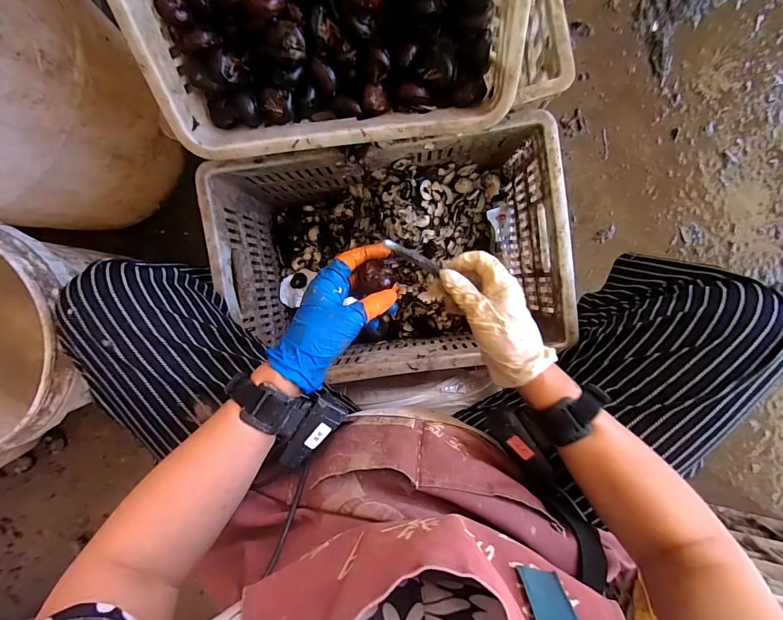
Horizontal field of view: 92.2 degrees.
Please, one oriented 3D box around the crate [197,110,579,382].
[{"bbox_3d":[0.001,-0.072,0.601,0.463,0.230,0.305,-7,94,2],"label":"crate"}]

